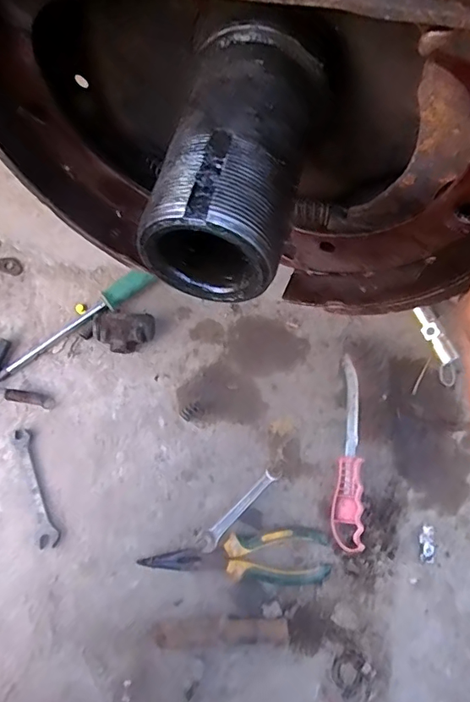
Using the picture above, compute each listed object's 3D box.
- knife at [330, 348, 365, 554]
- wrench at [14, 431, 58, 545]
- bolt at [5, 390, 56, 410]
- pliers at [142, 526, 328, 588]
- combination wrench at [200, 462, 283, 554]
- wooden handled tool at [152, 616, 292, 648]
[{"bbox_3d":[0.128,0.110,0.540,0.030,0.026,0.212,7,73,1],"label":"knife"},{"bbox_3d":[-0.220,0.151,0.526,0.022,0.007,0.128,-22,75,-7],"label":"wrench"},{"bbox_3d":[-0.238,0.056,0.558,0.054,0.011,0.014,12,73,2],"label":"bolt"},{"bbox_3d":[0.003,0.219,0.499,0.188,0.021,0.054,-5,73,-3],"label":"pliers"},{"bbox_3d":[0.009,0.165,0.516,0.121,0.004,0.018,-40,75,-22],"label":"combination wrench"},{"bbox_3d":[-0.013,0.278,0.475,0.128,0.023,0.024,0,73,-1],"label":"wooden handled tool"}]

